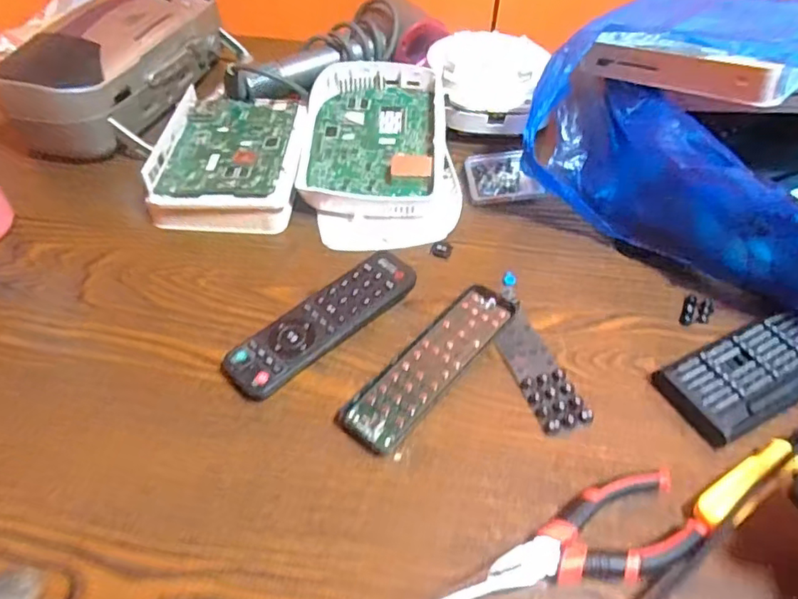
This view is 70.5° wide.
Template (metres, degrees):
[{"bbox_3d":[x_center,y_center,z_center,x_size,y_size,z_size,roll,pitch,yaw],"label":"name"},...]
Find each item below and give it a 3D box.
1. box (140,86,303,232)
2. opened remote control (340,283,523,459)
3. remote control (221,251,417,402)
[{"bbox_3d":[-0.155,-0.138,0.534,0.120,0.043,0.171,2,49,0],"label":"box"},{"bbox_3d":[0.025,0.045,0.407,0.043,0.014,0.160,33,54,24],"label":"opened remote control"},{"bbox_3d":[-0.056,0.017,0.424,0.157,0.019,0.044,-36,58,-30],"label":"remote control"}]

